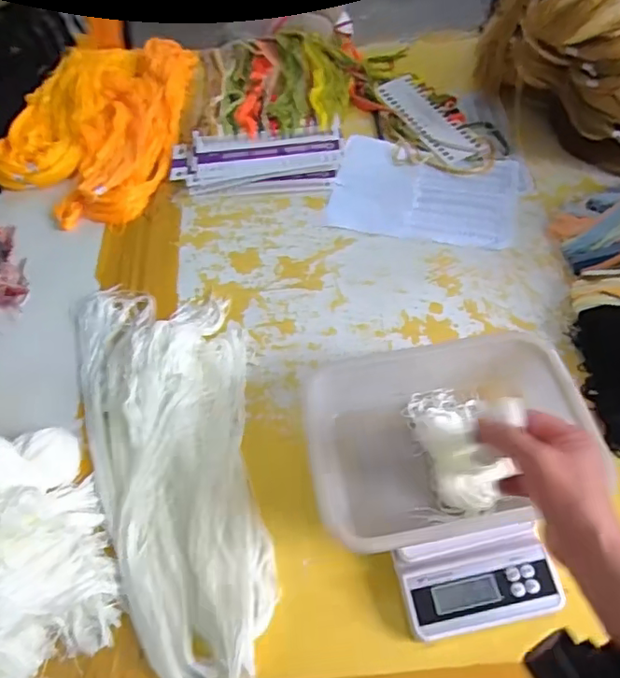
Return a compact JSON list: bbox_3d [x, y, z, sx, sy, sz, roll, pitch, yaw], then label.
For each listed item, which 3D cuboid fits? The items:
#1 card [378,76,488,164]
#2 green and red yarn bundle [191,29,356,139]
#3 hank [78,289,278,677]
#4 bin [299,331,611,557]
[{"bbox_3d":[0.209,-0.396,1.026,0.084,0.006,0.244,-21,58,-16],"label":"card"},{"bbox_3d":[-0.070,-0.499,1.096,0.295,0.039,0.372,-3,56,2],"label":"green and red yarn bundle"},{"bbox_3d":[-0.154,0.122,0.674,0.202,0.037,0.513,-18,57,-7],"label":"hank"},{"bbox_3d":[0.134,0.099,0.604,0.273,0.077,0.200,-13,56,-4],"label":"bin"}]

